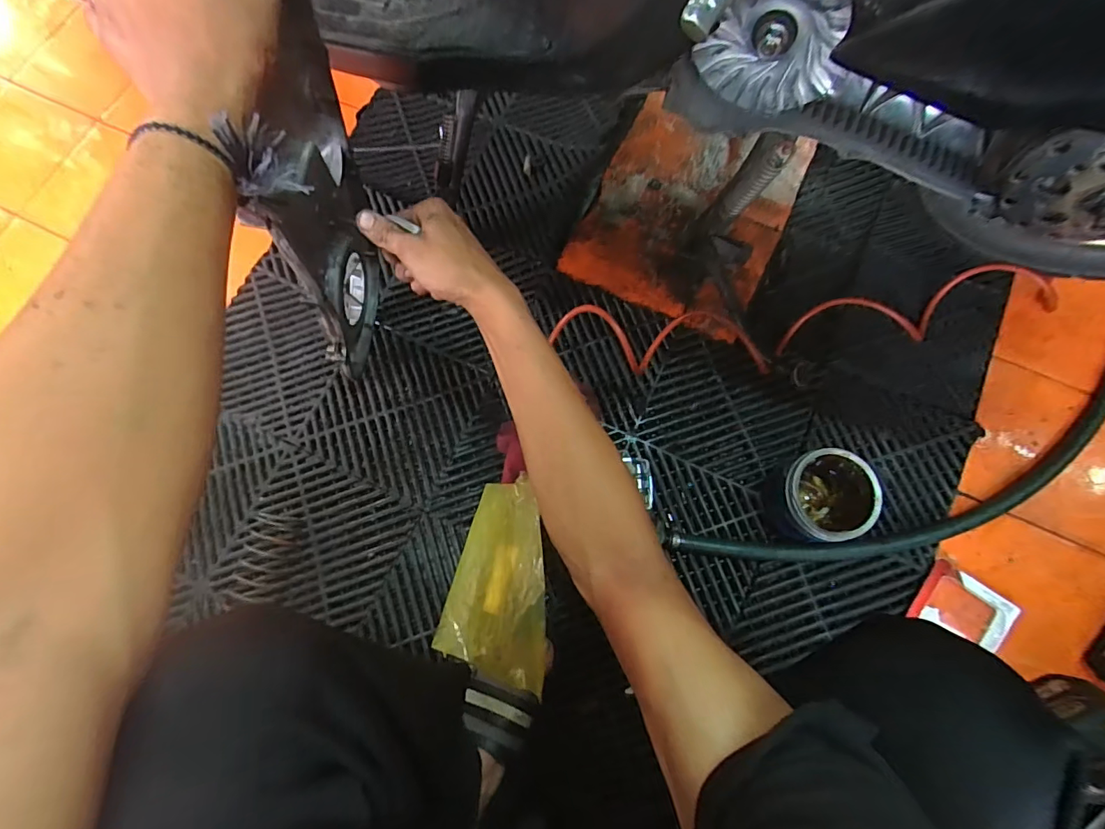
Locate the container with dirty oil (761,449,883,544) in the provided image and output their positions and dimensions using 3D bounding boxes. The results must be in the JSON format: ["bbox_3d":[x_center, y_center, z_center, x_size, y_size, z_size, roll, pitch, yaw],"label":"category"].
[{"bbox_3d":[0.317,0.096,0.580,0.094,0.072,0.100,1,76,1],"label":"container with dirty oil"}]

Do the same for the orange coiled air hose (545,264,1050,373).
[{"bbox_3d":[0.335,-0.120,0.625,0.669,0.114,0.106,-8,76,-1],"label":"orange coiled air hose"}]

